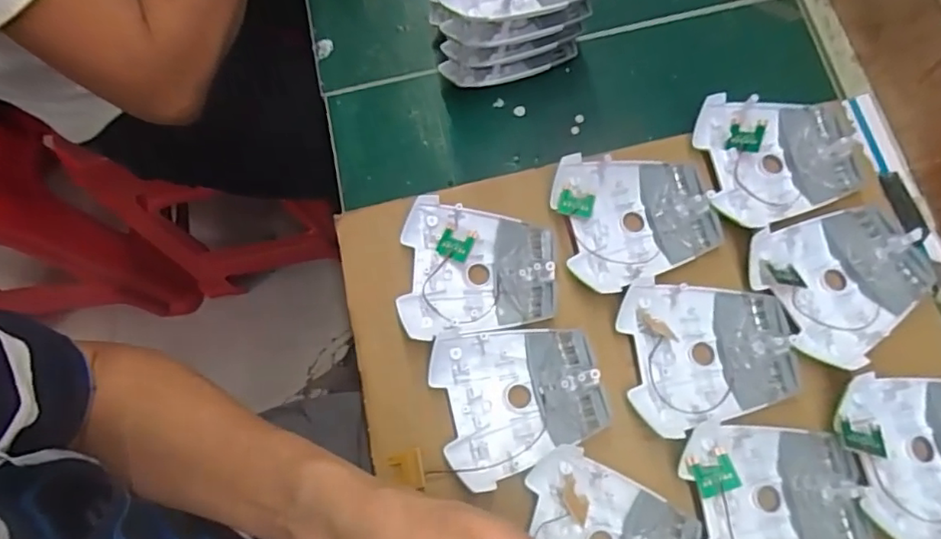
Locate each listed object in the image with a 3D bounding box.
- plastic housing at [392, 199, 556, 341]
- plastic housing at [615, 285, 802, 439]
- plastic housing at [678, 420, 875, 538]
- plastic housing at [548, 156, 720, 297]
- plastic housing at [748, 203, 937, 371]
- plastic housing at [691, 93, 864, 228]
[{"bbox_3d":[0.005,0.002,0.418,0.107,0.022,0.096,2,76,5],"label":"plastic housing"},{"bbox_3d":[0.159,0.056,0.389,0.108,0.014,0.093,-7,75,3],"label":"plastic housing"},{"bbox_3d":[0.190,0.143,0.361,0.106,0.019,0.096,-10,75,2],"label":"plastic housing"},{"bbox_3d":[0.119,-0.035,0.416,0.110,0.016,0.096,-5,75,3],"label":"plastic housing"},{"bbox_3d":[0.257,0.003,0.398,0.110,0.020,0.097,-29,75,-3],"label":"plastic housing"},{"bbox_3d":[0.224,-0.078,0.422,0.111,0.020,0.093,-3,75,4],"label":"plastic housing"}]

